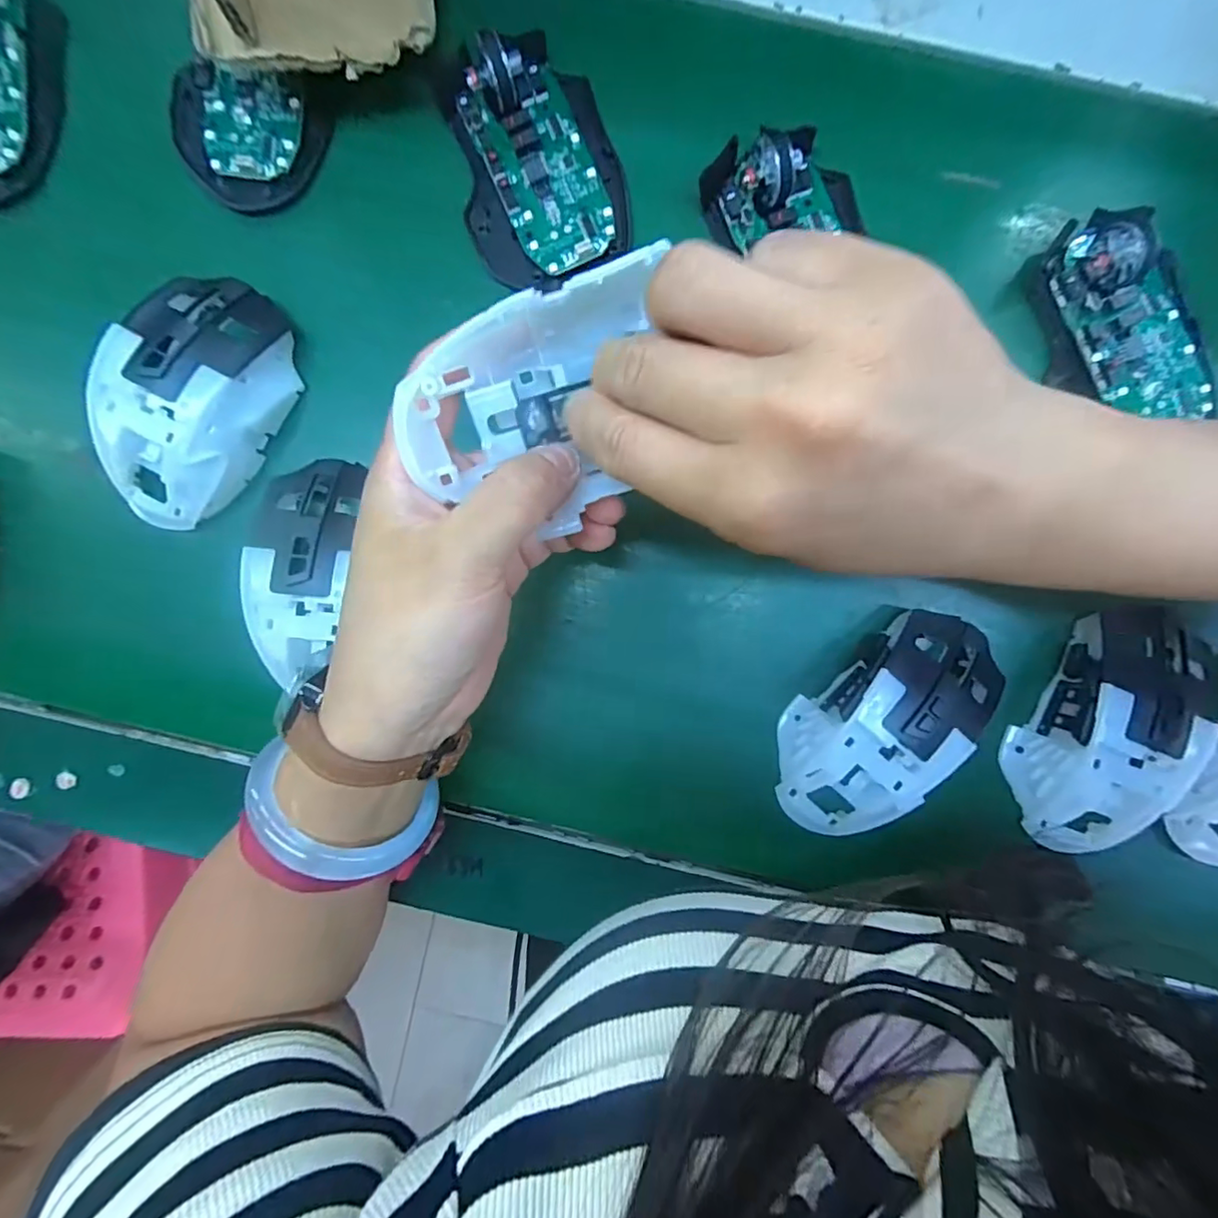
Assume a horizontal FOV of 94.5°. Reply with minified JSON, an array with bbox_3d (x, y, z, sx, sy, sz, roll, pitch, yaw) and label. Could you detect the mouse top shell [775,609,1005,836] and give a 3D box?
[{"bbox_3d":[0.125,0.053,0.254,0.059,0.033,0.113,40,92,-1],"label":"mouse top shell"}]

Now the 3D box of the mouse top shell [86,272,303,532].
[{"bbox_3d":[-0.191,-0.094,0.257,0.062,0.039,0.113,29,92,0],"label":"mouse top shell"}]

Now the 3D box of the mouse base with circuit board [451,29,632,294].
[{"bbox_3d":[-0.033,-0.203,0.254,0.074,0.028,0.099,-19,92,1],"label":"mouse base with circuit board"}]

